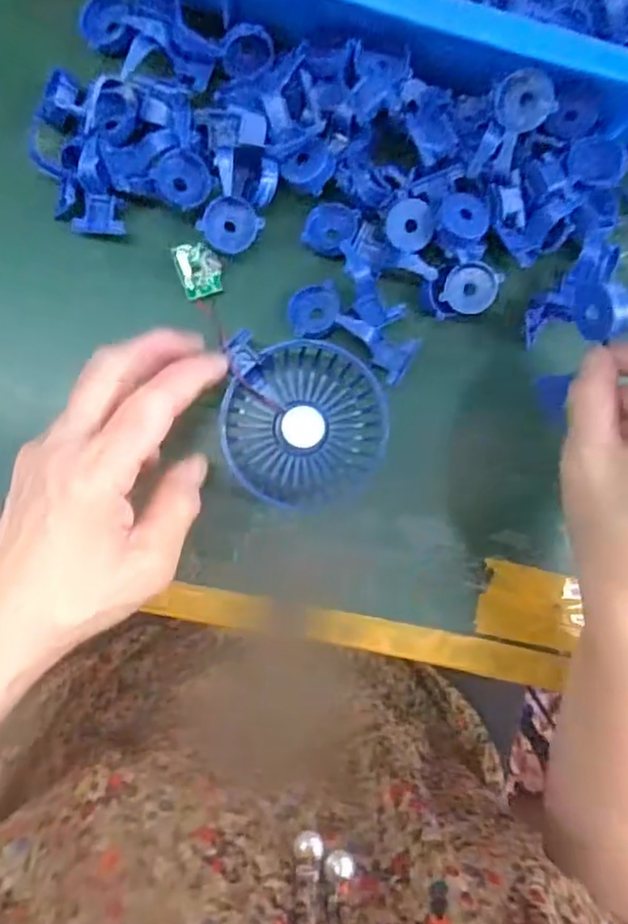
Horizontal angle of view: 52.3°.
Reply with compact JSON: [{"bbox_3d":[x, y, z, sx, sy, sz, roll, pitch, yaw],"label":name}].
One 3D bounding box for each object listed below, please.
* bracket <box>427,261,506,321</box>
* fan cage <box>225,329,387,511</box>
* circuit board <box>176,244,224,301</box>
[{"bbox_3d":[0.085,-0.096,0.362,0.039,0.016,0.027,-28,91,-8],"label":"bracket"},{"bbox_3d":[-0.004,-0.019,0.360,0.091,0.024,0.091,6,86,-7],"label":"fan cage"},{"bbox_3d":[-0.064,-0.109,0.360,0.023,0.007,0.030,-17,89,-8],"label":"circuit board"}]

